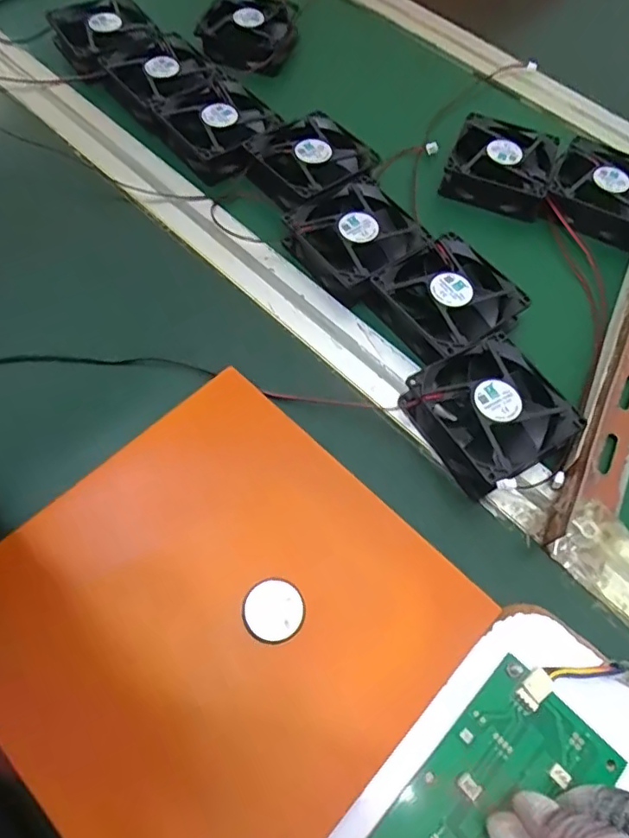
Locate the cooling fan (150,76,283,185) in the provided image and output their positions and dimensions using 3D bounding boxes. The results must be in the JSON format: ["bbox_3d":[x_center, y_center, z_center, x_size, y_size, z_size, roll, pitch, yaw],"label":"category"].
[{"bbox_3d":[-0.075,-0.241,0.457,0.083,0.027,0.088,-33,67,-22],"label":"cooling fan"}]

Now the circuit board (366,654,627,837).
[{"bbox_3d":[0.069,0.174,0.234,0.064,0.008,0.132,40,68,17],"label":"circuit board"}]

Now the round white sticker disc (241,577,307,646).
[{"bbox_3d":[-0.020,0.093,0.270,0.029,0.004,0.029,-27,66,-16],"label":"round white sticker disc"}]

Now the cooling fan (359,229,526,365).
[{"bbox_3d":[0.089,-0.080,0.379,0.081,0.026,0.079,-29,67,-17],"label":"cooling fan"}]

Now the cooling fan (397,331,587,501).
[{"bbox_3d":[0.107,-0.005,0.339,0.081,0.026,0.079,-30,67,-18],"label":"cooling fan"}]

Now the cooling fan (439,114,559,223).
[{"bbox_3d":[0.152,-0.208,0.454,0.081,0.024,0.079,18,62,6],"label":"cooling fan"}]

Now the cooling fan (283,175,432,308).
[{"bbox_3d":[0.034,-0.132,0.406,0.085,0.025,0.079,-33,67,-21],"label":"cooling fan"}]

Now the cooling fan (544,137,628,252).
[{"bbox_3d":[0.233,-0.185,0.446,0.079,0.024,0.089,24,63,10],"label":"cooling fan"}]

